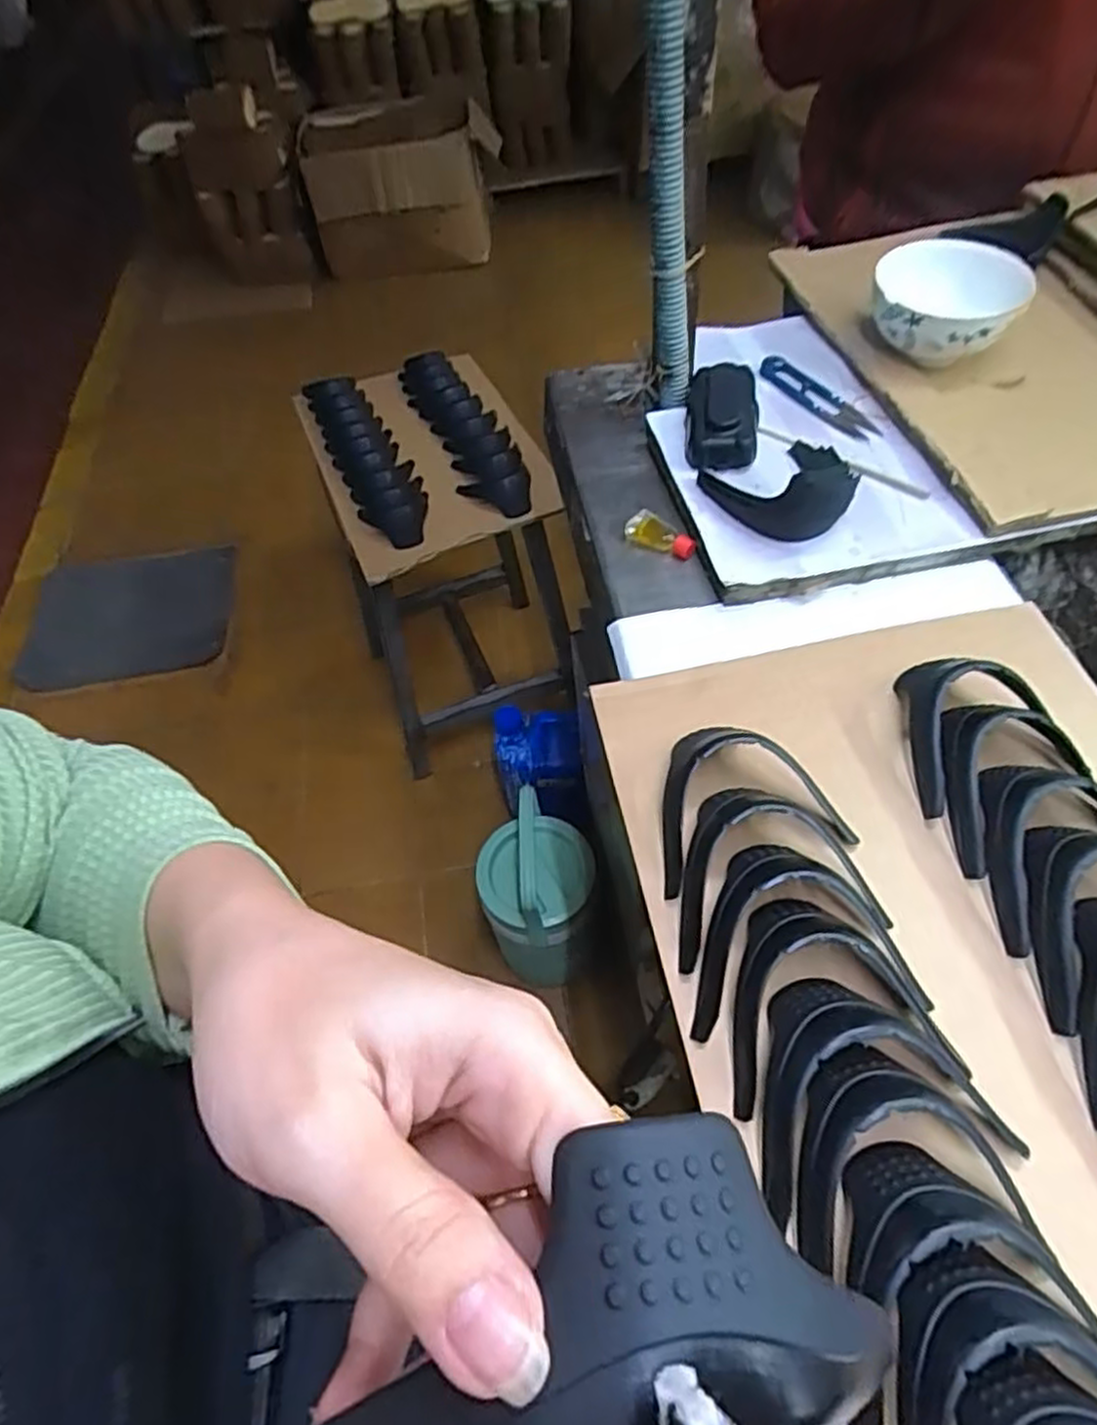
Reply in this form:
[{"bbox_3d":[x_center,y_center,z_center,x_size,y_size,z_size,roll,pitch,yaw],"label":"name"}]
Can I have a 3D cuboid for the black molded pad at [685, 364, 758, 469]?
[{"bbox_3d":[0.134,-0.235,0.576,0.052,0.026,0.101,3,55,8],"label":"black molded pad"}]

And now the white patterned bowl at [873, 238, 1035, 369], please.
[{"bbox_3d":[0.310,-0.316,0.595,0.107,0.066,0.105,-1,57,2],"label":"white patterned bowl"}]

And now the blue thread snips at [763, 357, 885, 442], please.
[{"bbox_3d":[0.217,-0.251,0.599,0.028,0.011,0.115,-30,57,-15],"label":"blue thread snips"}]

